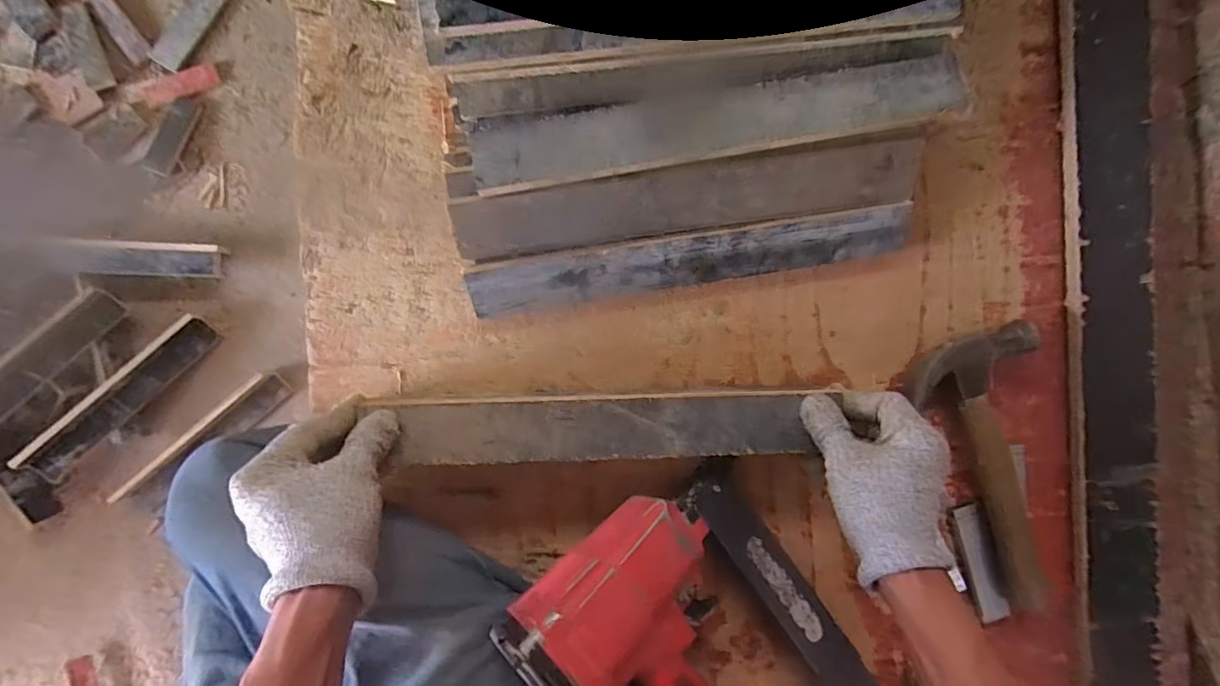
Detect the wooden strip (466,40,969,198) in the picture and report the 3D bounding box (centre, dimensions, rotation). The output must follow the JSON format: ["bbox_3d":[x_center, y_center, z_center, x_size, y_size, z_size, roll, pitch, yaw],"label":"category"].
[{"bbox_3d":[0.078,-0.165,0.380,0.353,0.015,0.057,-10,88,0],"label":"wooden strip"}]

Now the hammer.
[{"bbox_3d":[0.350,0.112,0.458,0.110,0.027,0.258,-24,92,-4],"label":"hammer"}]

